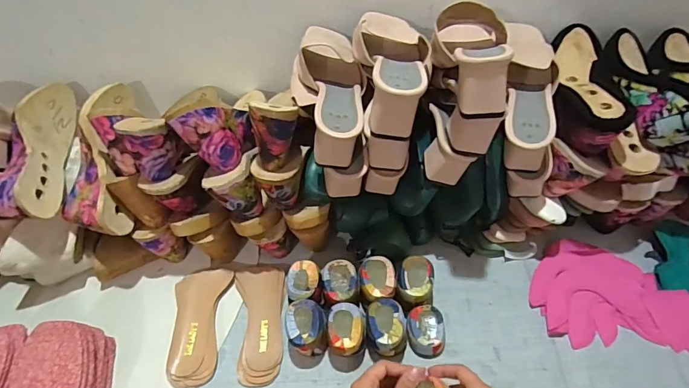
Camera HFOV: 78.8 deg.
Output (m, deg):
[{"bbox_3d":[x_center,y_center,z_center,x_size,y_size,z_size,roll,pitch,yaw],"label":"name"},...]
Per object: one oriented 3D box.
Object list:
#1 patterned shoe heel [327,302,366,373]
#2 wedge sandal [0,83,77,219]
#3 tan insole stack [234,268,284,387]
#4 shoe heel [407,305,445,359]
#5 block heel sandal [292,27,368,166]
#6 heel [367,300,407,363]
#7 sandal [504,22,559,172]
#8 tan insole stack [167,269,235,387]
[{"bbox_3d":[0.004,0.189,0.557,0.052,0.071,0.063,9,49,12],"label":"patterned shoe heel"},{"bbox_3d":[-0.446,-0.062,0.596,0.078,0.079,0.230,-11,50,-5],"label":"wedge sandal"},{"bbox_3d":[-0.118,0.185,0.604,0.070,0.017,0.169,-10,48,-5],"label":"tan insole stack"},{"bbox_3d":[0.115,0.187,0.575,0.057,0.039,0.064,7,49,10],"label":"shoe heel"},{"bbox_3d":[-0.021,-0.138,0.552,0.093,0.070,0.214,-6,50,-1],"label":"block heel sandal"},{"bbox_3d":[0.056,0.183,0.557,0.054,0.074,0.058,-2,48,2],"label":"heel"},{"bbox_3d":[0.247,-0.148,0.565,0.070,0.072,0.232,7,63,10],"label":"sandal"},{"bbox_3d":[-0.210,0.186,0.600,0.072,0.030,0.163,-2,48,2],"label":"tan insole stack"}]

